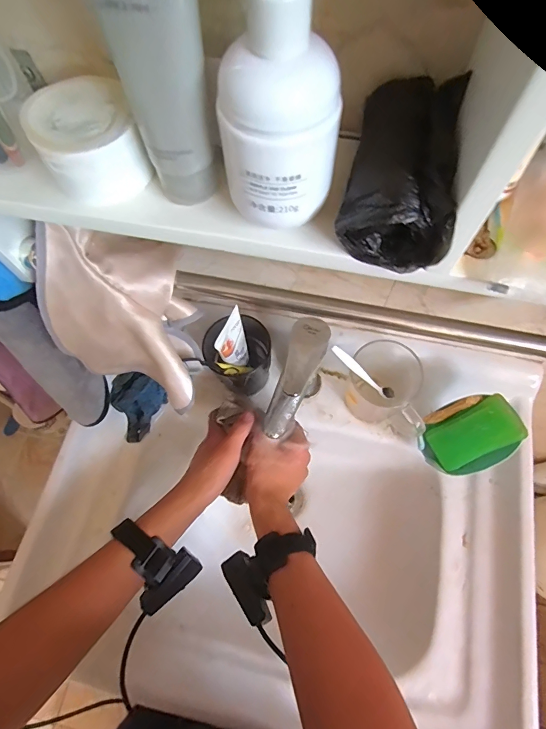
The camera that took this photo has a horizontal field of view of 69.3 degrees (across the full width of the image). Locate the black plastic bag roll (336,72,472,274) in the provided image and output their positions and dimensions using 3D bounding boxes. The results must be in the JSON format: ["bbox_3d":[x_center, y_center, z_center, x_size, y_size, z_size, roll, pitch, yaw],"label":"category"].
[{"bbox_3d":[0.073,-0.112,0.232,0.060,0.050,0.104,10,68,6],"label":"black plastic bag roll"}]

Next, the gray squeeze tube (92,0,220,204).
[{"bbox_3d":[-0.053,-0.145,0.190,0.044,0.144,0.028,-17,67,-5],"label":"gray squeeze tube"}]

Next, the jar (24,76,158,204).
[{"bbox_3d":[-0.115,-0.138,0.249,0.064,0.041,0.068,-22,68,-7],"label":"jar"}]

